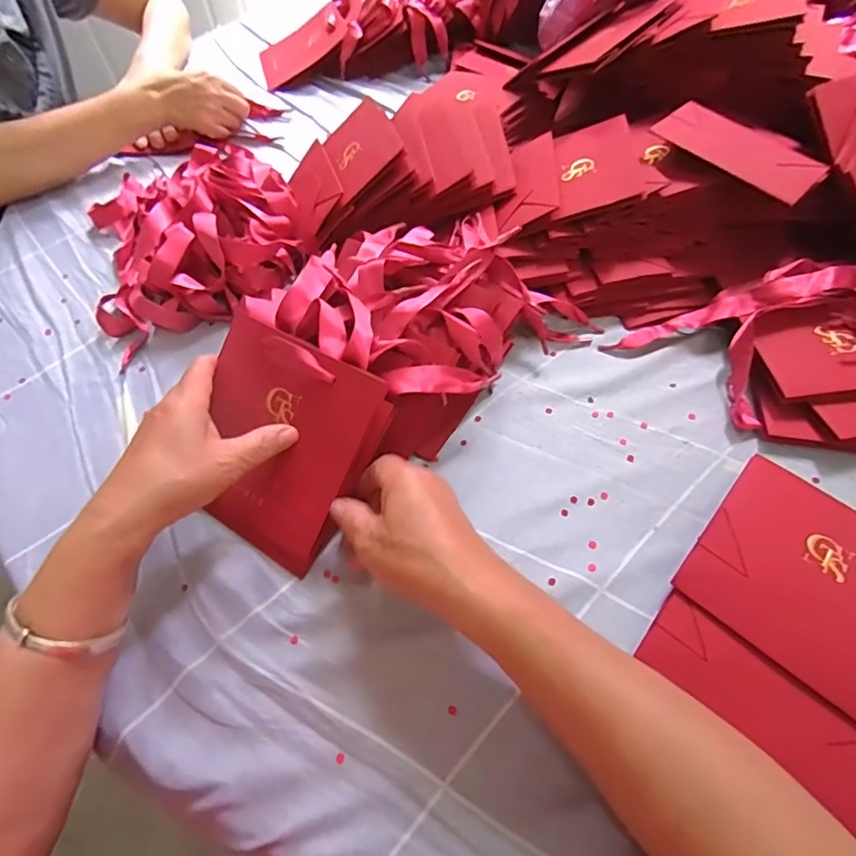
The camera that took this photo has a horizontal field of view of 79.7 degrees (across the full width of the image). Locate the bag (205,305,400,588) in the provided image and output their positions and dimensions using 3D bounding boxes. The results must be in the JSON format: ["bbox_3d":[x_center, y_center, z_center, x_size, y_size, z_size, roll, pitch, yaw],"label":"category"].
[{"bbox_3d":[-0.112,0.009,0.376,0.138,0.022,0.146,27,96,19],"label":"bag"}]

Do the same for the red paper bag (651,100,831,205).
[{"bbox_3d":[0.285,-0.254,0.468,0.060,0.010,0.142,-40,67,-11],"label":"red paper bag"}]

